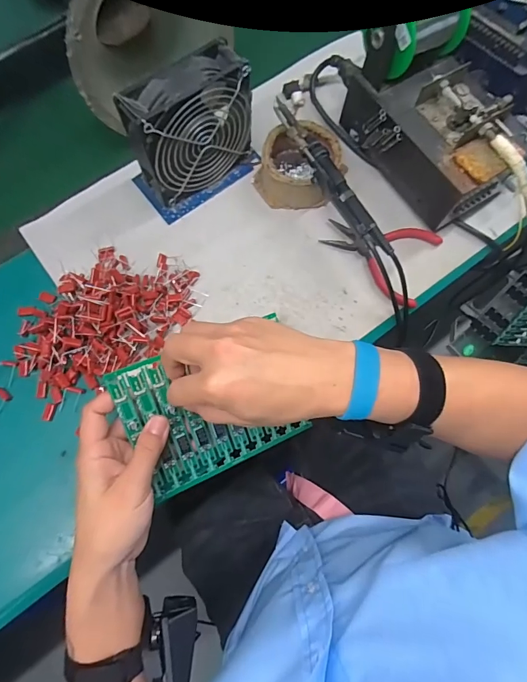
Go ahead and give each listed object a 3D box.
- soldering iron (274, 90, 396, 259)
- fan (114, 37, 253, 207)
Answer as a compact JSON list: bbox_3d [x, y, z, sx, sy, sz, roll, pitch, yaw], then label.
[{"bbox_3d":[0.062,-0.173,0.403,0.027,0.017,0.211,-29,77,-8],"label":"soldering iron"},{"bbox_3d":[-0.073,-0.211,0.405,0.124,0.124,0.044,-35,78,-10],"label":"fan"}]

